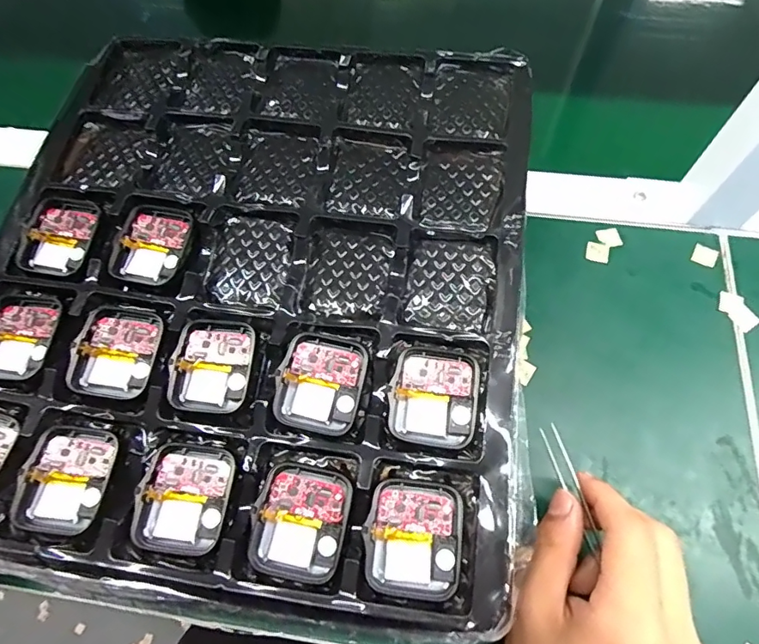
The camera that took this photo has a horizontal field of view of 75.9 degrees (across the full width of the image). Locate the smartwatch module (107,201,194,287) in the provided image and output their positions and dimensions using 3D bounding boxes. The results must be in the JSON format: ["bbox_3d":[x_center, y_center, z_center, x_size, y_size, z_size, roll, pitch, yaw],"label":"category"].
[{"bbox_3d":[-0.116,-0.040,0.247,0.036,0.008,0.043,10,66,7],"label":"smartwatch module"}]

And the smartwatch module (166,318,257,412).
[{"bbox_3d":[-0.076,0.019,0.223,0.035,0.005,0.043,7,65,6],"label":"smartwatch module"}]

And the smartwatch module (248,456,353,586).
[{"bbox_3d":[-0.032,0.081,0.199,0.036,0.009,0.044,11,66,8],"label":"smartwatch module"}]

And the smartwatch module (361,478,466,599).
[{"bbox_3d":[0.014,0.087,0.195,0.038,0.007,0.041,7,65,6],"label":"smartwatch module"}]

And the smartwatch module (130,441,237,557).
[{"bbox_3d":[-0.081,0.074,0.205,0.035,0.010,0.044,10,66,7],"label":"smartwatch module"}]

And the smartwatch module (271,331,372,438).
[{"bbox_3d":[-0.025,0.027,0.219,0.037,0.014,0.042,13,66,9],"label":"smartwatch module"}]

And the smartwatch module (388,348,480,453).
[{"bbox_3d":[0.024,0.033,0.214,0.036,0.008,0.042,8,65,6],"label":"smartwatch module"}]

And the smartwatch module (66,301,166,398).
[{"bbox_3d":[-0.121,0.012,0.226,0.036,0.007,0.043,7,65,6],"label":"smartwatch module"}]

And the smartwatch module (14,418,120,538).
[{"bbox_3d":[-0.132,0.066,0.205,0.033,0.005,0.044,8,66,6],"label":"smartwatch module"}]

